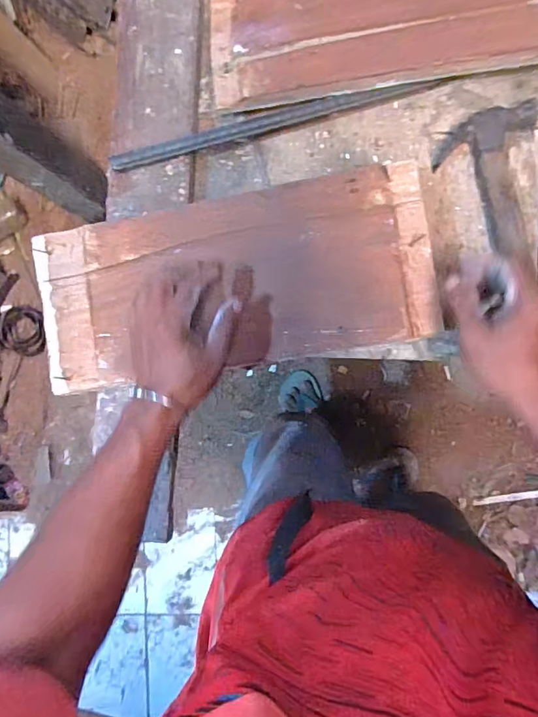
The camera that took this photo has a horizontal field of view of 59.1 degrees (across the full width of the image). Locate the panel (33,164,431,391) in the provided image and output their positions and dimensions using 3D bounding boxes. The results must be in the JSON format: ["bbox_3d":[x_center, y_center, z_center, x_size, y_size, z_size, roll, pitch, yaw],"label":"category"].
[{"bbox_3d":[-0.047,-0.085,0.529,0.442,0.012,0.191,-6,87,8],"label":"panel"}]

